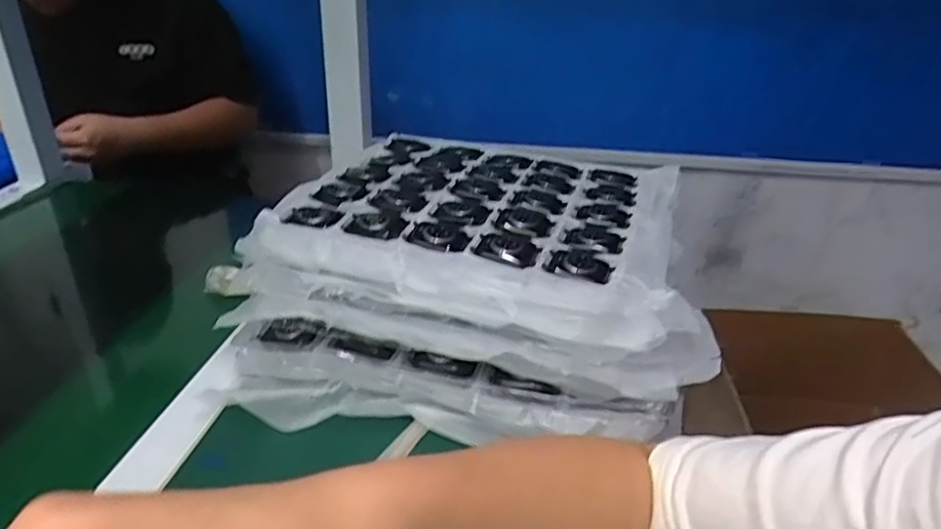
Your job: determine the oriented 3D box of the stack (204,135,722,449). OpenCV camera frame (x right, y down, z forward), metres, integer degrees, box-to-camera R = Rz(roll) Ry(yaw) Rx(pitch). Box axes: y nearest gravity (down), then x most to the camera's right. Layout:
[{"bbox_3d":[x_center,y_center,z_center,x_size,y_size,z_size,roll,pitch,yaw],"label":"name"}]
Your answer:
[{"bbox_3d":[-0.003,0.005,0.524,0.349,0.116,0.268,5,28,6],"label":"stack"}]

